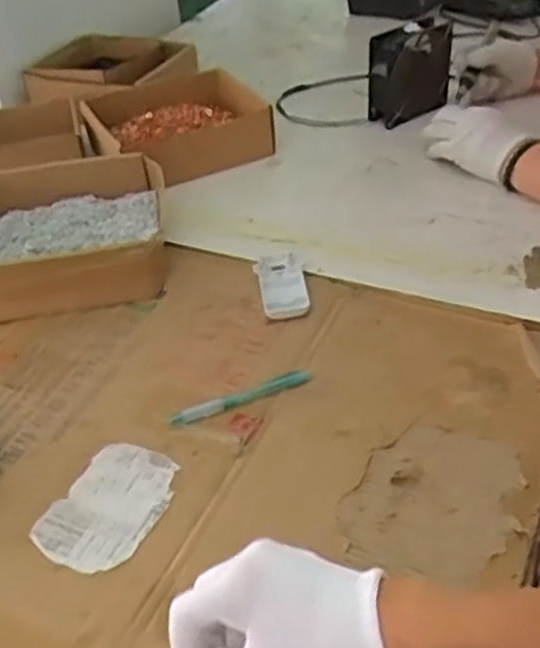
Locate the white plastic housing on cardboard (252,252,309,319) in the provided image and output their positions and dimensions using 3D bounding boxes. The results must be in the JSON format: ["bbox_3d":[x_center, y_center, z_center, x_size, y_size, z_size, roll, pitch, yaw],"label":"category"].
[{"bbox_3d":[0.012,-0.040,0.797,0.050,0.013,0.101,-3,42,-1],"label":"white plastic housing on cardboard"}]

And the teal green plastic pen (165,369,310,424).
[{"bbox_3d":[-0.026,0.064,0.682,0.129,0.012,0.015,-14,43,-12],"label":"teal green plastic pen"}]

